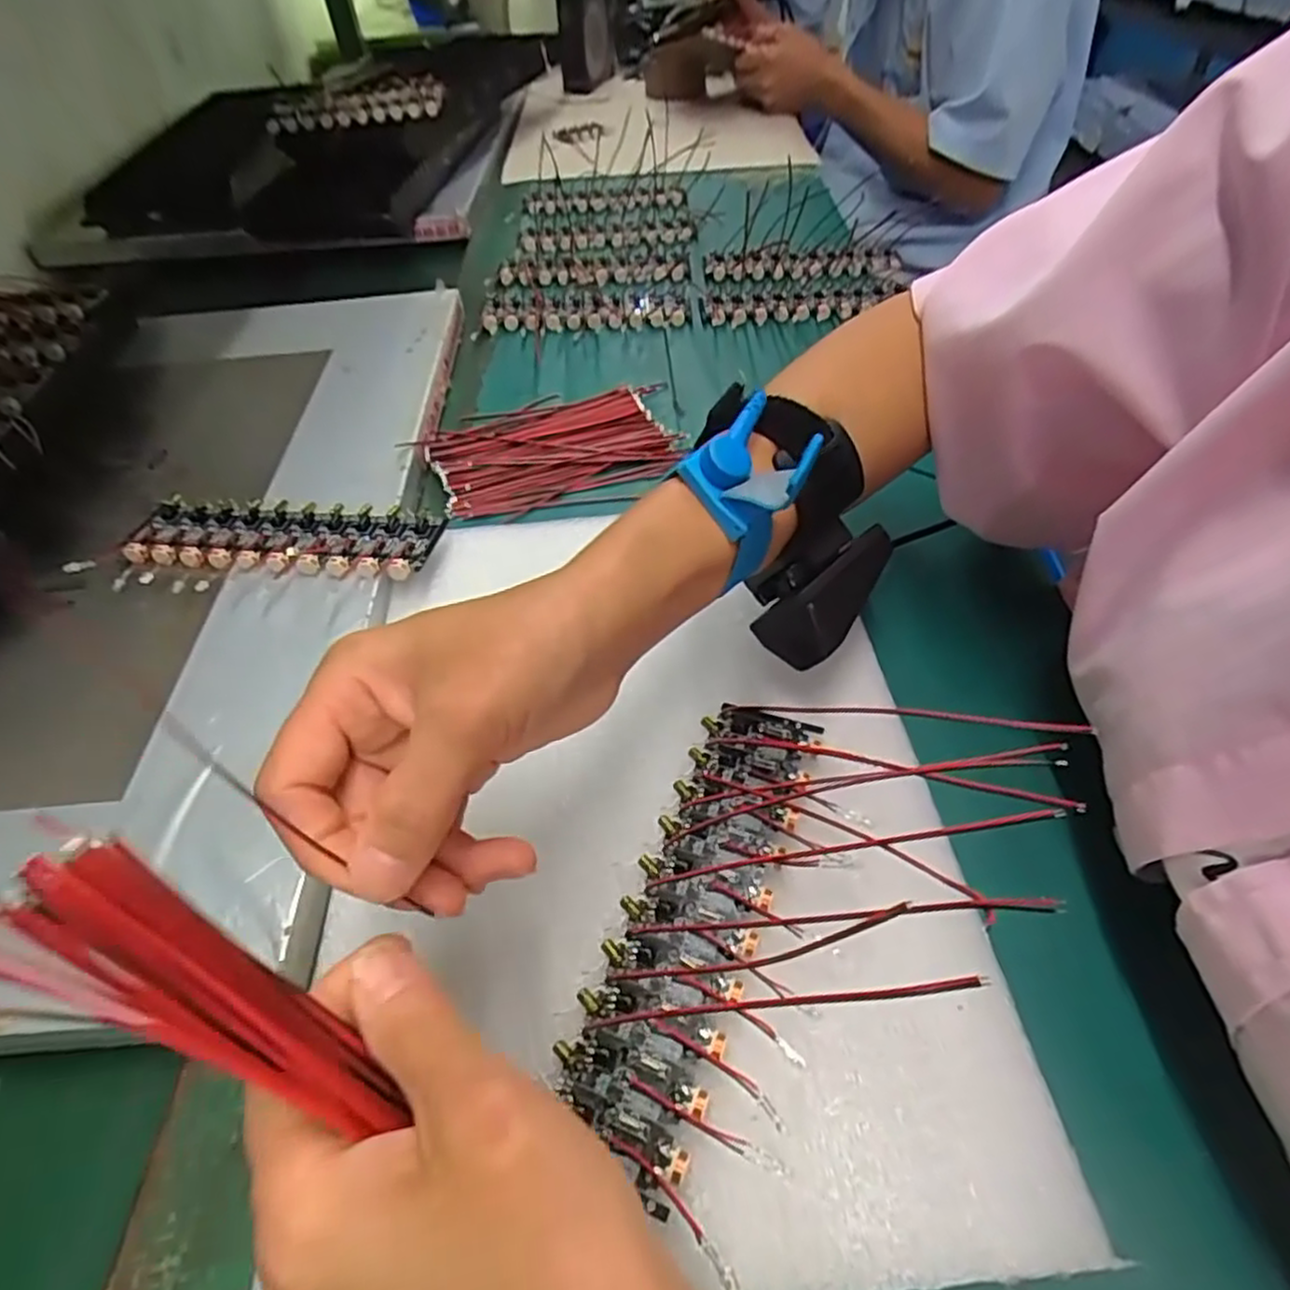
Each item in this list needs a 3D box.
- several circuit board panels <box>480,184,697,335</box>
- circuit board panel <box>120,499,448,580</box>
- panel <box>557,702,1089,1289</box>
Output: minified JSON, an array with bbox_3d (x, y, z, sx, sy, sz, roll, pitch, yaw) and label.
[{"bbox_3d":[-0.042,-0.353,0.642,0.158,0.010,0.304,-1,49,4],"label":"several circuit board panels"},{"bbox_3d":[-0.184,-0.052,0.372,0.162,0.020,0.048,4,50,8],"label":"circuit board panel"},{"bbox_3d":[0.060,0.087,0.237,0.128,0.017,0.178,15,52,17],"label":"panel"}]

